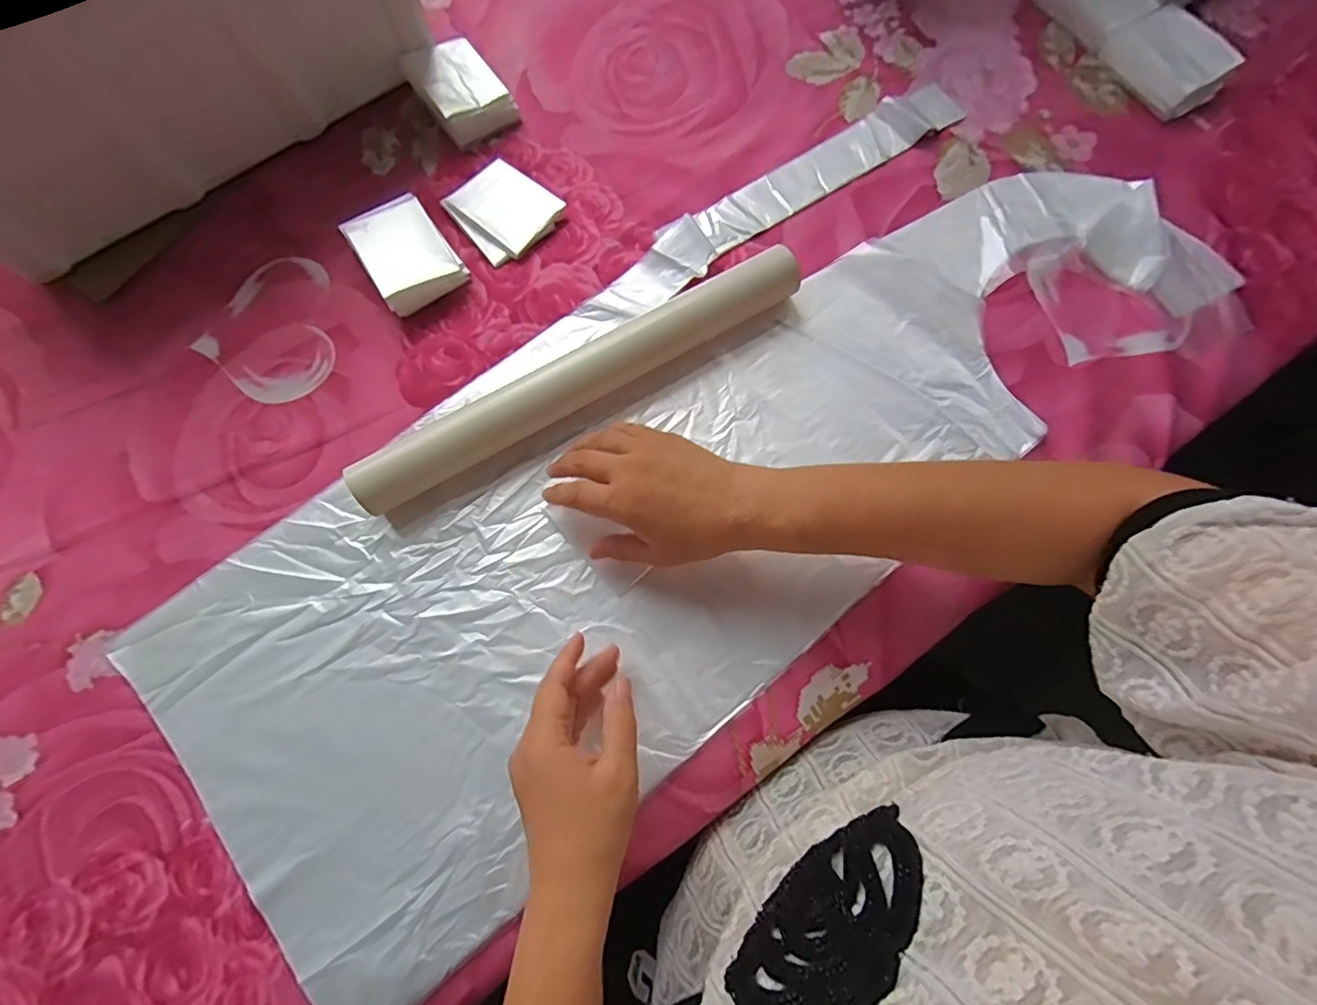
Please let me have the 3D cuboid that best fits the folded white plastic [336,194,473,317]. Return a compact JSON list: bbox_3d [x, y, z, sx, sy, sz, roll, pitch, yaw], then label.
[{"bbox_3d":[-0.206,-0.202,0.455,0.066,0.028,0.085,-33,78,-9],"label":"folded white plastic"}]

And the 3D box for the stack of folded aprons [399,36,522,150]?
[{"bbox_3d":[-0.178,-0.370,0.497,0.065,0.030,0.089,-35,79,-9],"label":"stack of folded aprons"}]

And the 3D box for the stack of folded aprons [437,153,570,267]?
[{"bbox_3d":[-0.131,-0.249,0.473,0.076,0.013,0.080,-42,80,-10],"label":"stack of folded aprons"}]

